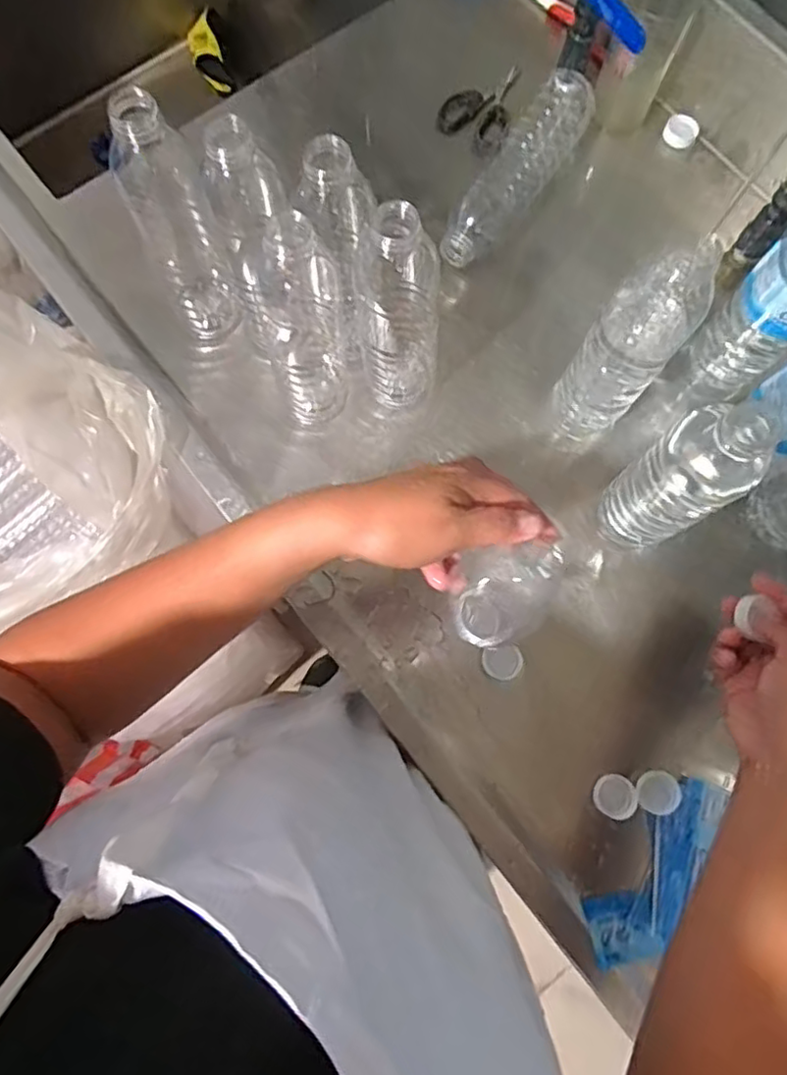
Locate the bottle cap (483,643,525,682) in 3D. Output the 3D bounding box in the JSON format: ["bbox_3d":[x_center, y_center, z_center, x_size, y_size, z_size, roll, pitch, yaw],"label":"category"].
[{"bbox_3d":[0.089,0.101,0.497,0.032,0.007,0.027,-16,78,-5],"label":"bottle cap"}]

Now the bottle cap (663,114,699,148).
[{"bbox_3d":[0.286,-0.404,0.612,0.032,0.013,0.033,0,77,-1],"label":"bottle cap"}]

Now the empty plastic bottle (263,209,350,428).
[{"bbox_3d":[-0.066,-0.159,0.467,0.054,0.203,0.065,-10,77,-4],"label":"empty plastic bottle"}]

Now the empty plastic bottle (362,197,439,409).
[{"bbox_3d":[0.008,-0.174,0.461,0.059,0.196,0.069,0,77,-2],"label":"empty plastic bottle"}]

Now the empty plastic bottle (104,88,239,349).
[{"bbox_3d":[-0.166,-0.236,0.477,0.056,0.201,0.060,0,77,-1],"label":"empty plastic bottle"}]

